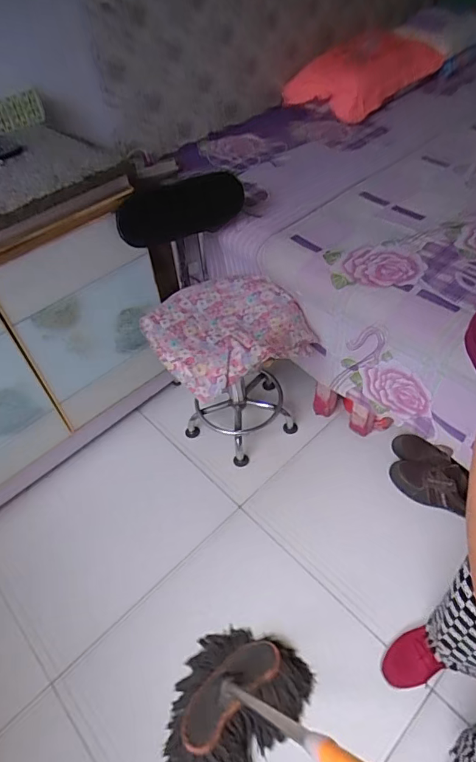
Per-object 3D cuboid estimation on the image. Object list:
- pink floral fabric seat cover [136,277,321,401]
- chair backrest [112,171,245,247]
[{"bbox_3d":[-0.026,-0.135,1.158,0.378,0.088,0.340,-30,52,-20],"label":"pink floral fabric seat cover"},{"bbox_3d":[-0.127,-0.408,1.086,0.330,0.147,0.072,-25,51,-16],"label":"chair backrest"}]

